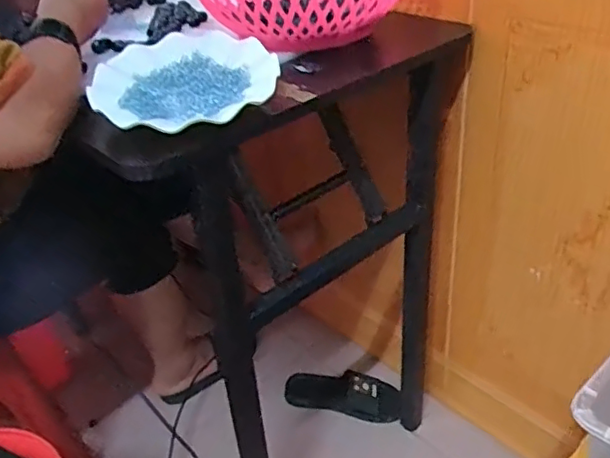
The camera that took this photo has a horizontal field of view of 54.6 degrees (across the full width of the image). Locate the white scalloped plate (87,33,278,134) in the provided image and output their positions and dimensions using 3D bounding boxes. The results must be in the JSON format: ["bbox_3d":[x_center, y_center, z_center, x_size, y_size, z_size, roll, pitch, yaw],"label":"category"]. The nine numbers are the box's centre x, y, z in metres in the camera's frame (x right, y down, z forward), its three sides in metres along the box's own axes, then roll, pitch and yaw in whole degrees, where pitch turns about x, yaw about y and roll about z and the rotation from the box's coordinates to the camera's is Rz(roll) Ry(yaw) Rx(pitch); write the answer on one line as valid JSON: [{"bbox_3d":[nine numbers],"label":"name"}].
[{"bbox_3d":[-0.124,-0.156,0.611,0.182,0.033,0.196,-11,34,-8],"label":"white scalloped plate"}]

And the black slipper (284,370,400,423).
[{"bbox_3d":[0.070,0.332,1.185,0.236,0.059,0.082,4,35,15],"label":"black slipper"}]

